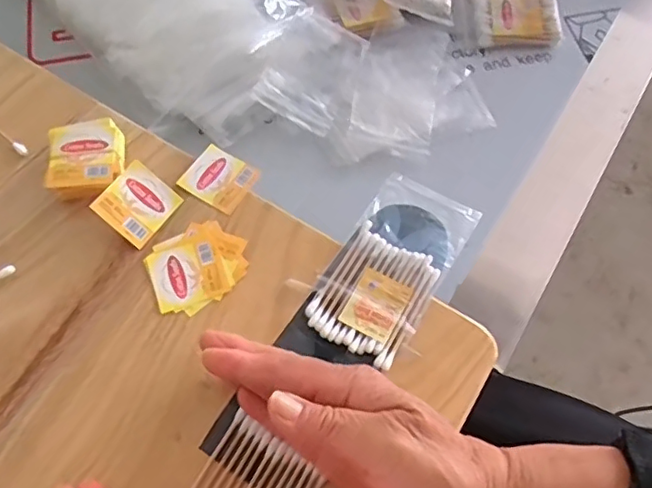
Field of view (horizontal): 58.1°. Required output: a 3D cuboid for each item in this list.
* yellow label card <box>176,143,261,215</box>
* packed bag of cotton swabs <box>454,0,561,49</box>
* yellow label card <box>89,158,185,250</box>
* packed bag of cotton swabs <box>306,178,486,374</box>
[{"bbox_3d":[-0.070,-0.044,0.389,0.042,0.004,0.039,30,66,11],"label":"yellow label card"},{"bbox_3d":[0.162,-0.206,0.524,0.090,0.013,0.064,5,81,9],"label":"packed bag of cotton swabs"},{"bbox_3d":[-0.117,-0.025,0.367,0.039,0.004,0.043,43,64,-16],"label":"yellow label card"},{"bbox_3d":[0.041,0.012,0.363,0.063,0.010,0.120,29,64,14],"label":"packed bag of cotton swabs"}]

